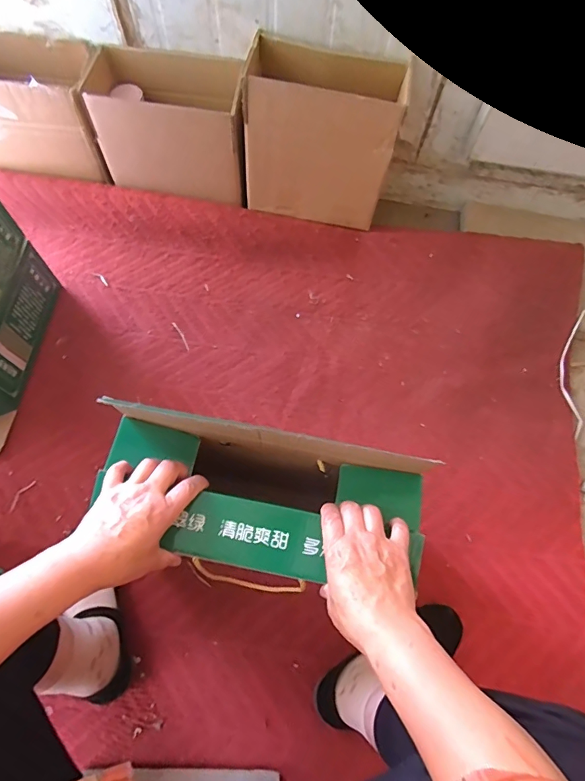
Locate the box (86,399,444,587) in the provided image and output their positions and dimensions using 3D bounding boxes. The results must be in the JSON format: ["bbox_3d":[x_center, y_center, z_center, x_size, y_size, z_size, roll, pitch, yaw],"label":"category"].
[{"bbox_3d":[-0.041,0.171,0.599,0.349,0.299,0.164,10,68,1],"label":"box"}]

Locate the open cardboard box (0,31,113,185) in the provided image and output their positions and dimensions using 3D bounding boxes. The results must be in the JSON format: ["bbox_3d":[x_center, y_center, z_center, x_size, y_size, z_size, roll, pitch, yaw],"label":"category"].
[{"bbox_3d":[-0.499,-0.538,0.827,0.282,0.168,0.164,4,68,-2],"label":"open cardboard box"}]

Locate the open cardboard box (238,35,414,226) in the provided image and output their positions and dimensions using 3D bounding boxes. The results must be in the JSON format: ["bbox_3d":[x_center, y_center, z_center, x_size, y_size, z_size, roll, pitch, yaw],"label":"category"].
[{"bbox_3d":[0.050,-0.468,0.809,0.259,0.238,0.153,8,68,0],"label":"open cardboard box"}]

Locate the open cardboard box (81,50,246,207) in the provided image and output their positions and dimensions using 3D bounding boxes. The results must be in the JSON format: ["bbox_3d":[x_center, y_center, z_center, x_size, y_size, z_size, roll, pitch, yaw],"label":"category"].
[{"bbox_3d":[-0.230,-0.519,0.859,0.284,0.176,0.164,8,68,0],"label":"open cardboard box"}]

